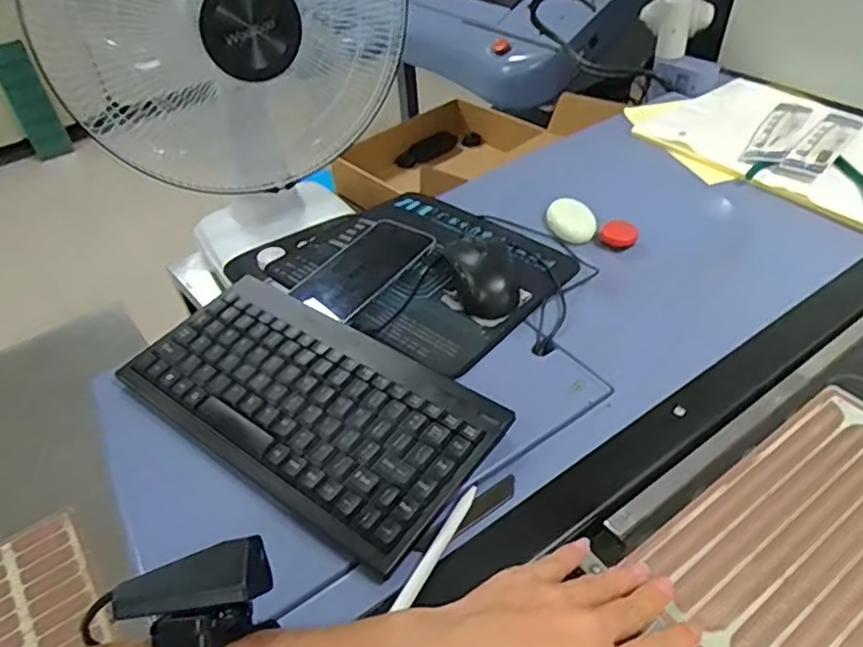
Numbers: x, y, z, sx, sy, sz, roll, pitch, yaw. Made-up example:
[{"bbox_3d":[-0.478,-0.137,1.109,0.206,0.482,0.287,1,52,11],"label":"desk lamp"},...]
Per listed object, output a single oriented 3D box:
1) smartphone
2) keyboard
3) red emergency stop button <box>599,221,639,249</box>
[{"bbox_3d":[-0.065,-0.058,0.621,0.079,0.011,0.145,24,49,26],"label":"smartphone"},{"bbox_3d":[-0.097,0.057,0.490,0.285,0.026,0.143,27,50,28],"label":"keyboard"},{"bbox_3d":[0.206,-0.099,0.697,0.039,0.010,0.039,15,45,18],"label":"red emergency stop button"}]

